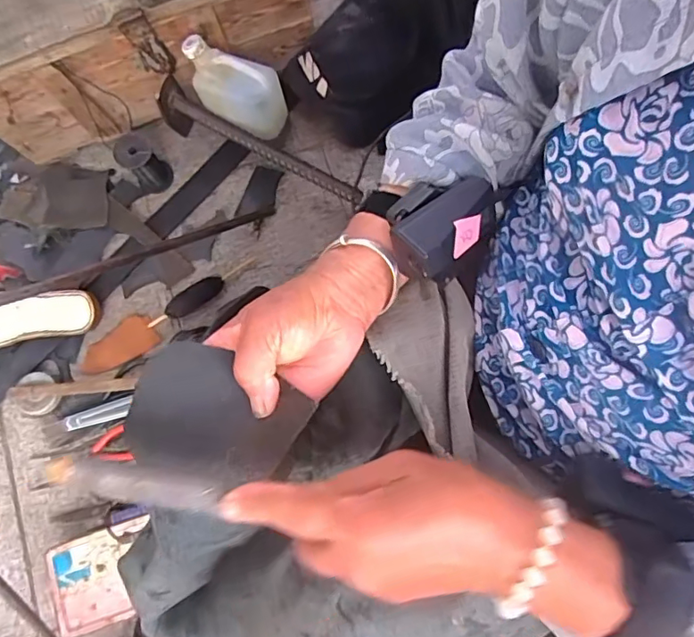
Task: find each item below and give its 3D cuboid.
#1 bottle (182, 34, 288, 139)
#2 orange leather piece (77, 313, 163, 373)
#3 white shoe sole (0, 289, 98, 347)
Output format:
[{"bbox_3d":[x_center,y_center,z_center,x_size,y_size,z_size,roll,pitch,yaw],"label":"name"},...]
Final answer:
[{"bbox_3d":[-0.149,-0.318,0.731,0.145,0.099,0.065,30,58,-11],"label":"bottle"},{"bbox_3d":[-0.346,0.041,0.802,0.122,0.010,0.062,-31,78,-6],"label":"orange leather piece"},{"bbox_3d":[-0.486,-0.003,0.788,0.227,0.025,0.079,-10,112,1],"label":"white shoe sole"}]

